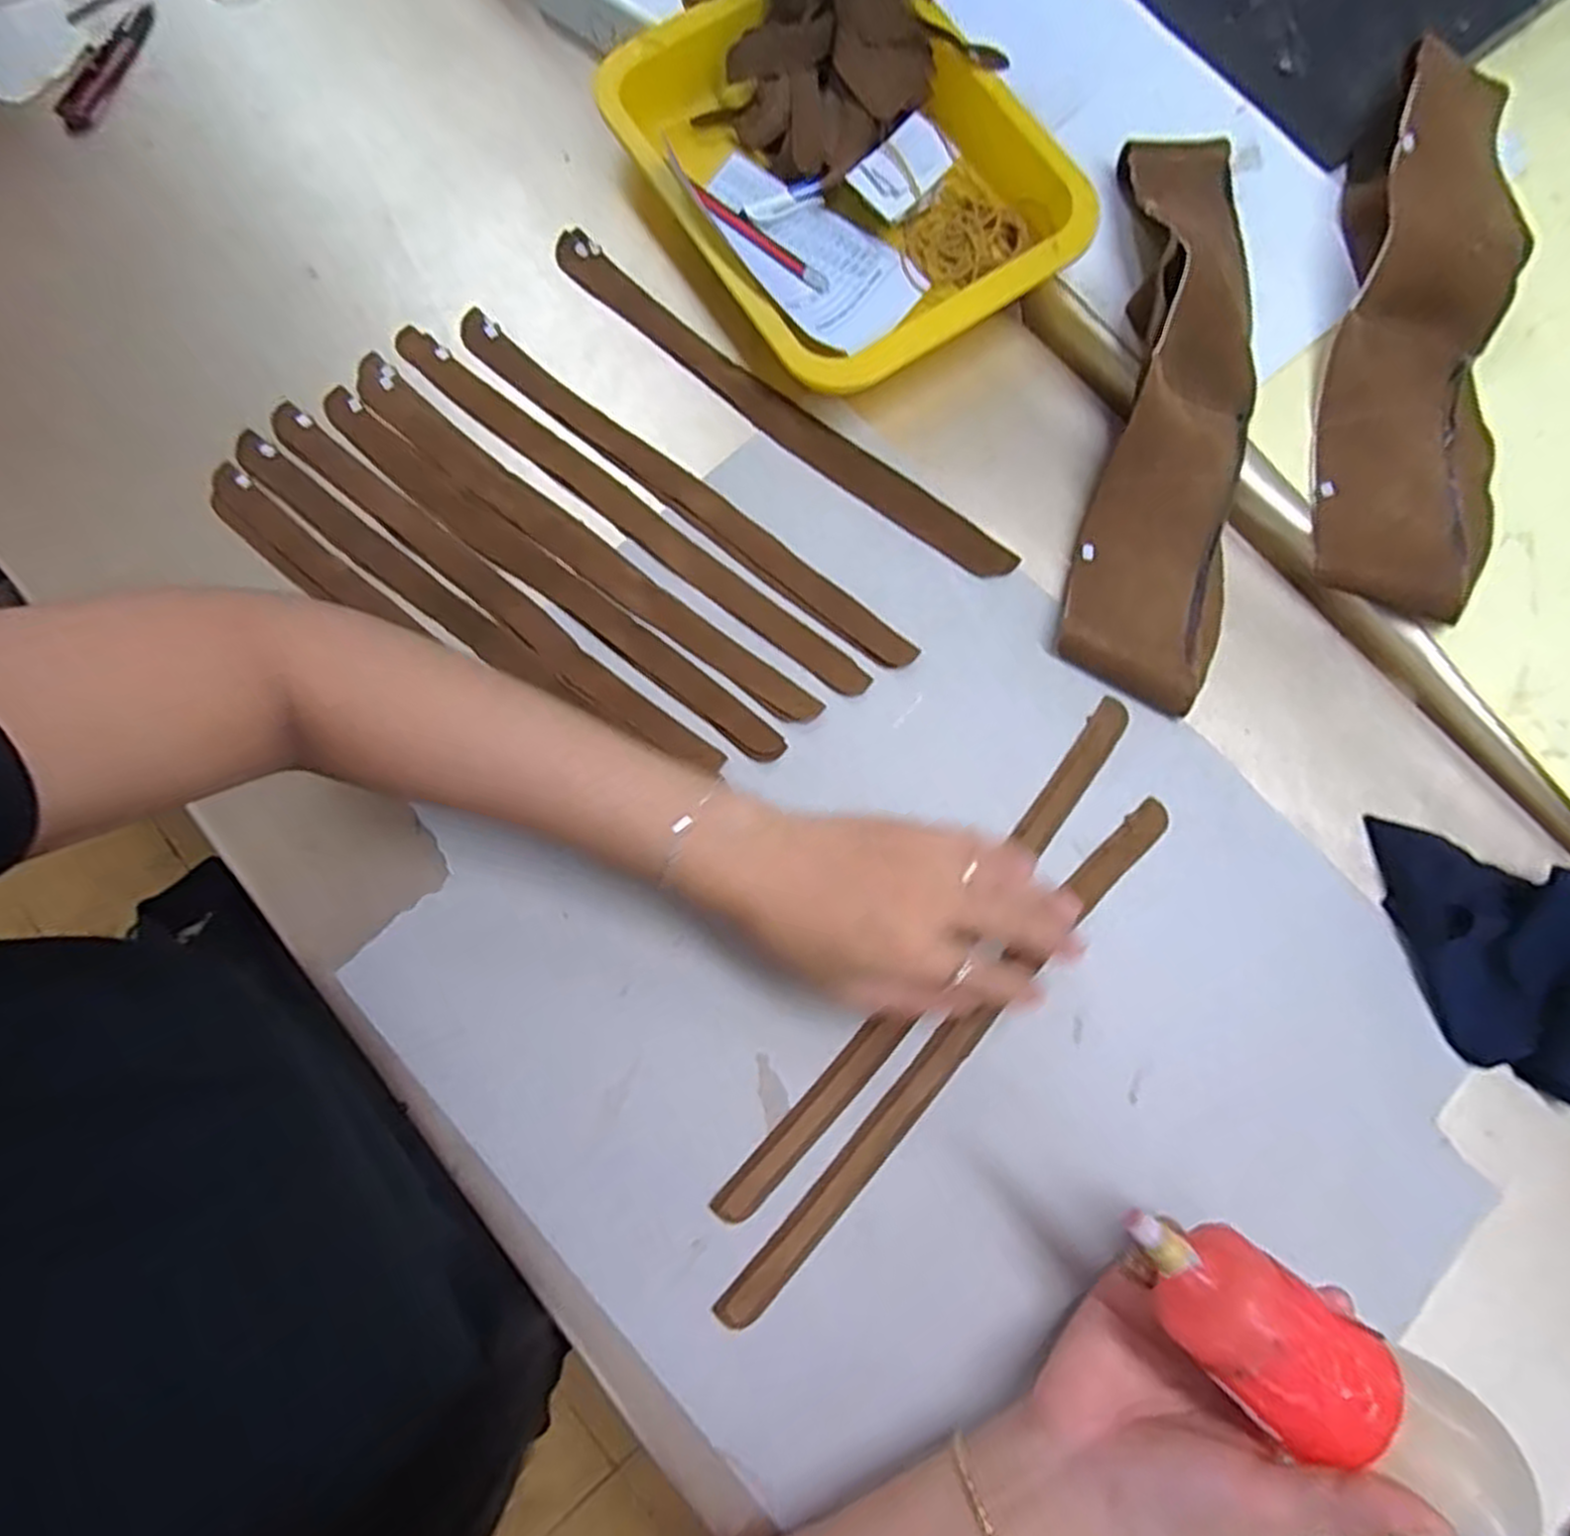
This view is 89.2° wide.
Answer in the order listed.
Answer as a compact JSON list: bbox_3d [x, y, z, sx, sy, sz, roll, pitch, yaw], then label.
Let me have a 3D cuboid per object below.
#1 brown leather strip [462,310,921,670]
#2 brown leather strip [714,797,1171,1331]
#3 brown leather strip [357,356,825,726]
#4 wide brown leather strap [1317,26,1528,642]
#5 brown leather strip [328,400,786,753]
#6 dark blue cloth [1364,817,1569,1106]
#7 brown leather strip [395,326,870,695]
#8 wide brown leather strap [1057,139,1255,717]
[{"bbox_3d":[-0.058,-0.156,0.444,0.315,0.006,0.022,38,76,6],"label":"brown leather strip"},{"bbox_3d":[0.083,0.134,0.385,0.020,0.004,0.318,43,81,7],"label":"brown leather strip"},{"bbox_3d":[-0.114,-0.122,0.436,0.317,0.006,0.027,38,74,6],"label":"brown leather strip"},{"bbox_3d":[0.357,-0.239,0.439,0.100,0.055,0.318,8,79,1],"label":"wide brown leather strap"},{"bbox_3d":[-0.130,-0.104,0.430,0.315,0.008,0.024,38,81,7],"label":"brown leather strip"},{"bbox_3d":[0.358,0.096,0.378,0.148,0.047,0.100,24,79,4],"label":"dark blue cloth"},{"bbox_3d":[-0.089,-0.143,0.443,0.326,0.006,0.024,38,80,6],"label":"brown leather strip"},{"bbox_3d":[0.216,-0.206,0.434,0.087,0.049,0.347,10,79,1],"label":"wide brown leather strap"}]

